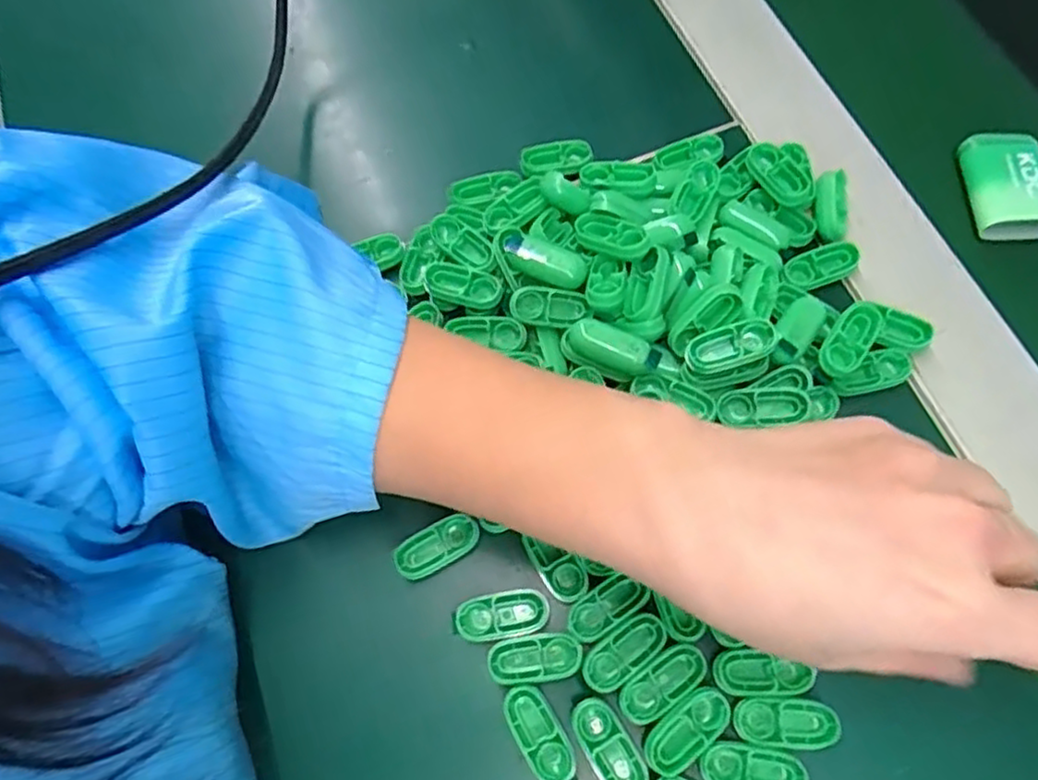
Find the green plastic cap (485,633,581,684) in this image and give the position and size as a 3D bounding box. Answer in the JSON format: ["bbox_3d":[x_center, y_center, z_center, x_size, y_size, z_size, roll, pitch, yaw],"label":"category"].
[{"bbox_3d":[0.006,0.098,0.253,0.033,0.004,0.016,-8,68,0],"label":"green plastic cap"}]

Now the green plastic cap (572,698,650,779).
[{"bbox_3d":[0.031,0.124,0.238,0.016,0.004,0.034,-32,70,-10],"label":"green plastic cap"}]

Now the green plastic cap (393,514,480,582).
[{"bbox_3d":[-0.032,0.061,0.269,0.034,0.007,0.015,-29,70,-8],"label":"green plastic cap"}]

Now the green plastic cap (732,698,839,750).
[{"bbox_3d":[0.092,0.114,0.237,0.035,0.004,0.016,0,68,3],"label":"green plastic cap"}]

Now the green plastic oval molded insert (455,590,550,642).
[{"bbox_3d":[-0.006,0.085,0.260,0.034,0.008,0.015,-10,68,-1],"label":"green plastic oval molded insert"}]

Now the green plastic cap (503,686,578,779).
[{"bbox_3d":[0.007,0.122,0.242,0.016,0.004,0.035,-32,70,-9],"label":"green plastic cap"}]

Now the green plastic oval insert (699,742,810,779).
[{"bbox_3d":[0.080,0.130,0.237,0.034,0.010,0.015,7,69,6],"label":"green plastic oval insert"}]

